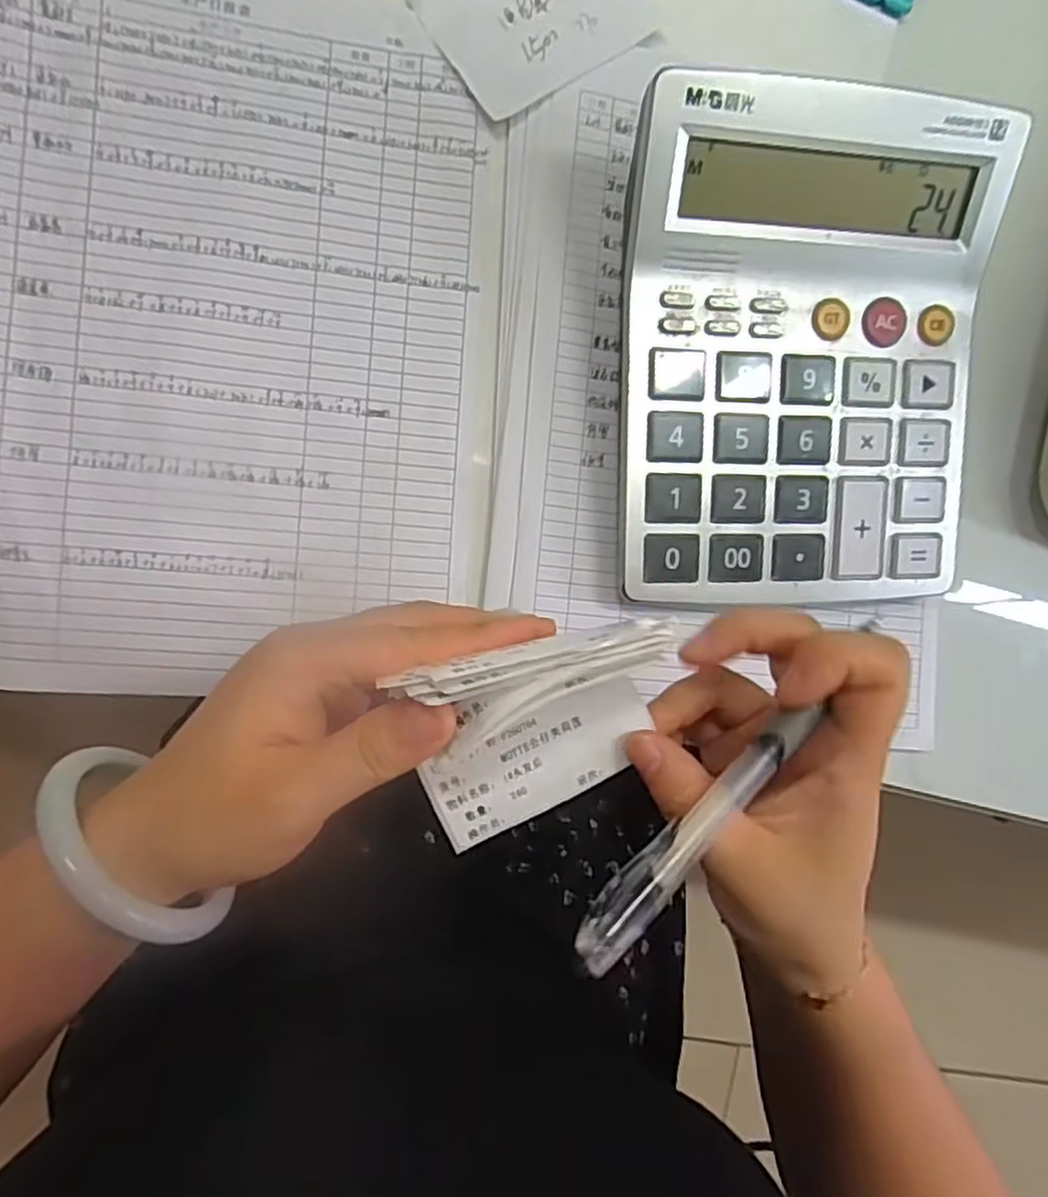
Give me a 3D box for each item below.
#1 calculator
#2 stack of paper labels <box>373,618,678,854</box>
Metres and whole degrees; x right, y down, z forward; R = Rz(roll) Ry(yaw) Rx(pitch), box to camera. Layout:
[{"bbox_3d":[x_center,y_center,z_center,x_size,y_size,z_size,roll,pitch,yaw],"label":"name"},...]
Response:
[{"bbox_3d":[0.120,-0.097,0.301,0.160,0.061,0.193,-2,91,-10],"label":"calculator"},{"bbox_3d":[0.007,0.040,0.202,0.073,0.050,0.060,-13,93,-10],"label":"stack of paper labels"}]

